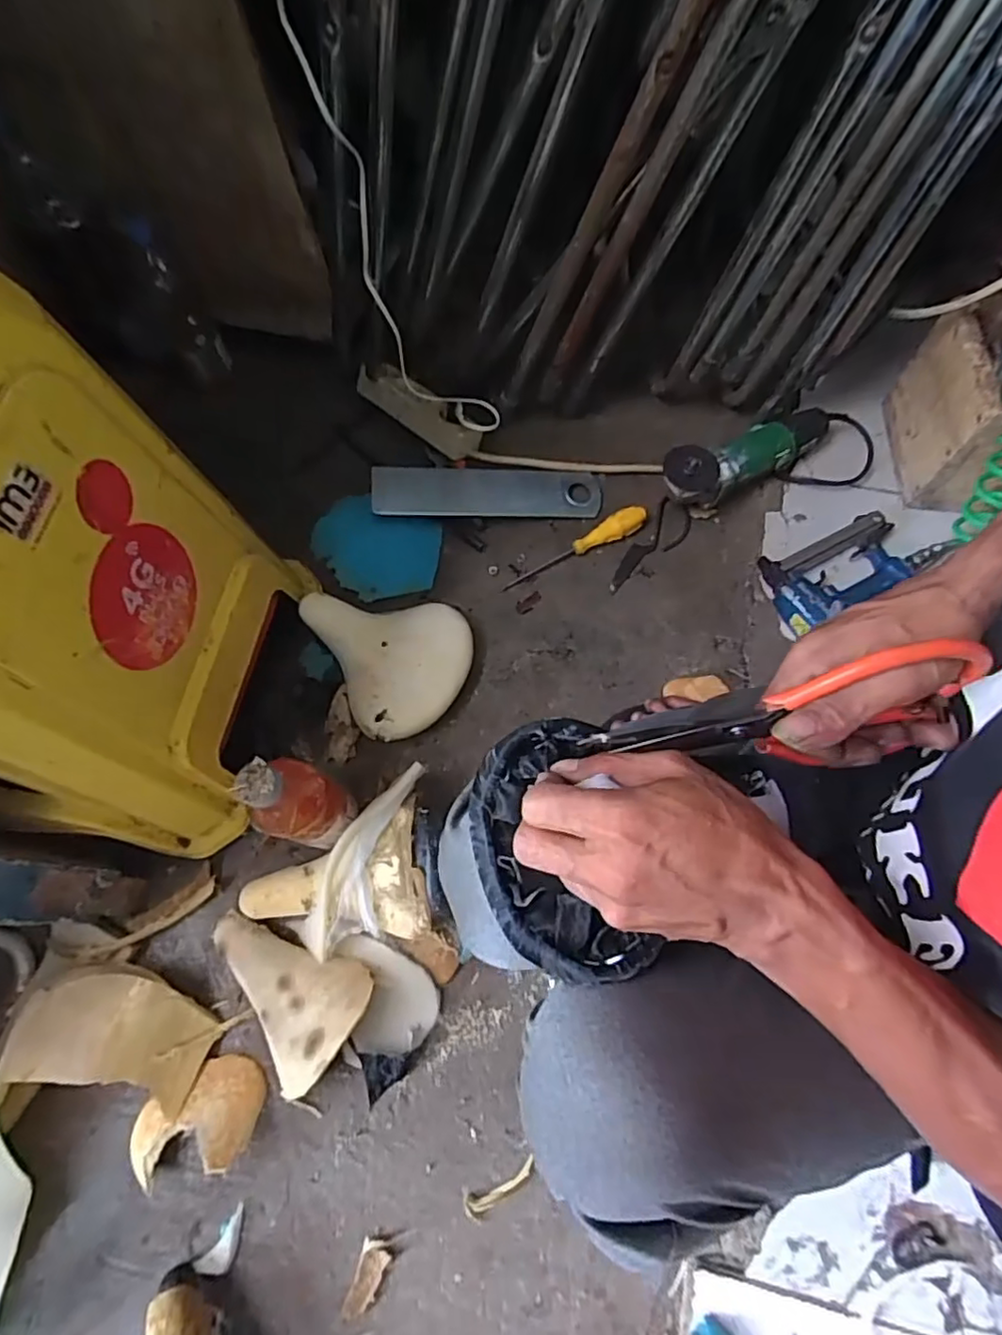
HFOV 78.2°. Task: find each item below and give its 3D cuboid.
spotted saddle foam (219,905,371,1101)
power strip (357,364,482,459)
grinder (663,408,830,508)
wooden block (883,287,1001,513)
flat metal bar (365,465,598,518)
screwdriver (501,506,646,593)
[{"bbox_3d":[-0.224,0.327,0.603,0.175,0.053,0.120,21,69,7],"label":"spotted saddle foam"},{"bbox_3d":[-0.114,-0.360,0.854,0.191,0.030,0.055,40,72,13],"label":"power strip"},{"bbox_3d":[0.328,-0.286,0.840,0.258,0.080,0.069,-28,70,-11],"label":"grinder"},{"bbox_3d":[0.601,-0.333,0.801,0.096,0.165,0.205,7,68,1],"label":"wooden block"},{"bbox_3d":[-0.014,-0.239,0.837,0.310,0.008,0.075,-1,69,-11],"label":"flat metal bar"},{"bbox_3d":[0.099,-0.159,0.813,0.215,0.031,0.029,-28,71,-12],"label":"screwdriver"}]

